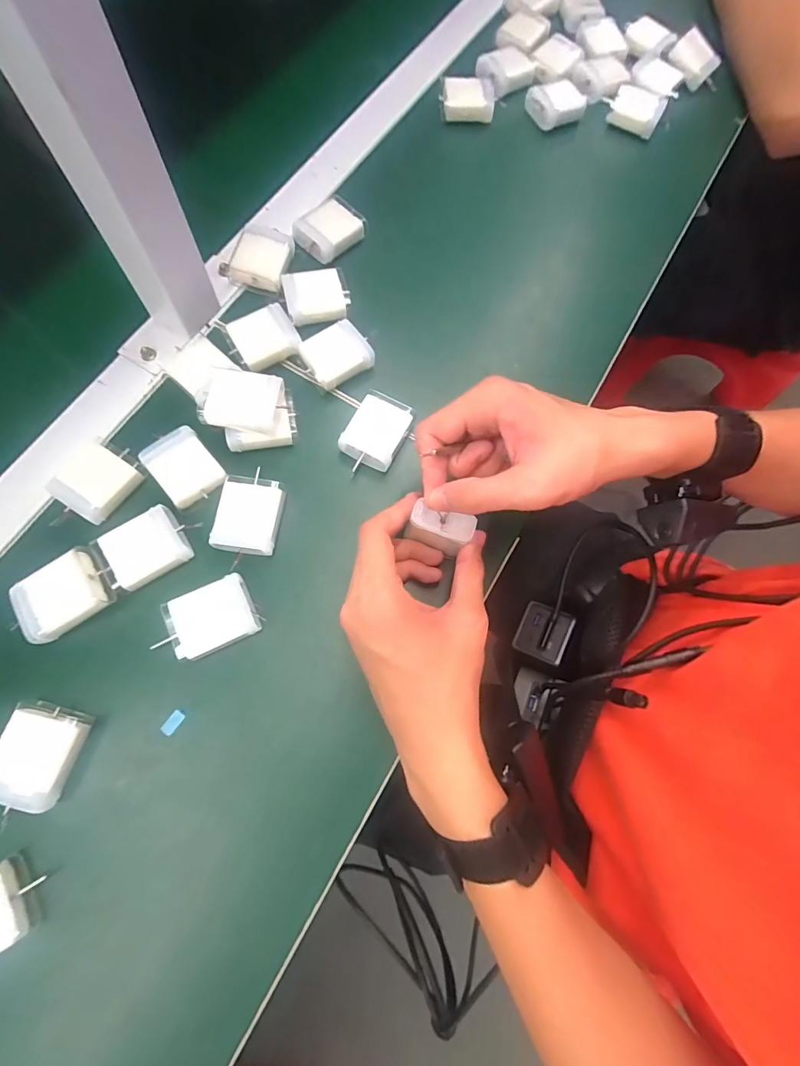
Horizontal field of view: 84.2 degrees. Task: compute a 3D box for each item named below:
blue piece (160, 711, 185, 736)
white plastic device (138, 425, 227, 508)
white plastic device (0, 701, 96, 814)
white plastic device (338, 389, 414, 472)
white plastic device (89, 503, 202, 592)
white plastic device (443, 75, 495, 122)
[{"bbox_3d":[-0.143,0.119,0.278,0.009,0.004,0.015,35,75,8],"label":"blue piece"},{"bbox_3d":[-0.153,-0.047,0.313,0.040,0.010,0.050,-39,78,-12],"label":"white plastic device"},{"bbox_3d":[-0.212,0.130,0.259,0.044,0.020,0.051,10,73,1],"label":"white plastic device"},{"bbox_3d":[-0.017,-0.076,0.334,0.040,0.019,0.059,23,74,5],"label":"white plastic device"},{"bbox_3d":[-0.168,0.009,0.296,0.058,0.009,0.042,-35,78,-12],"label":"white plastic device"},{"bbox_3d":[0.066,-0.420,0.428,0.048,0.017,0.040,0,73,-2],"label":"white plastic device"}]

